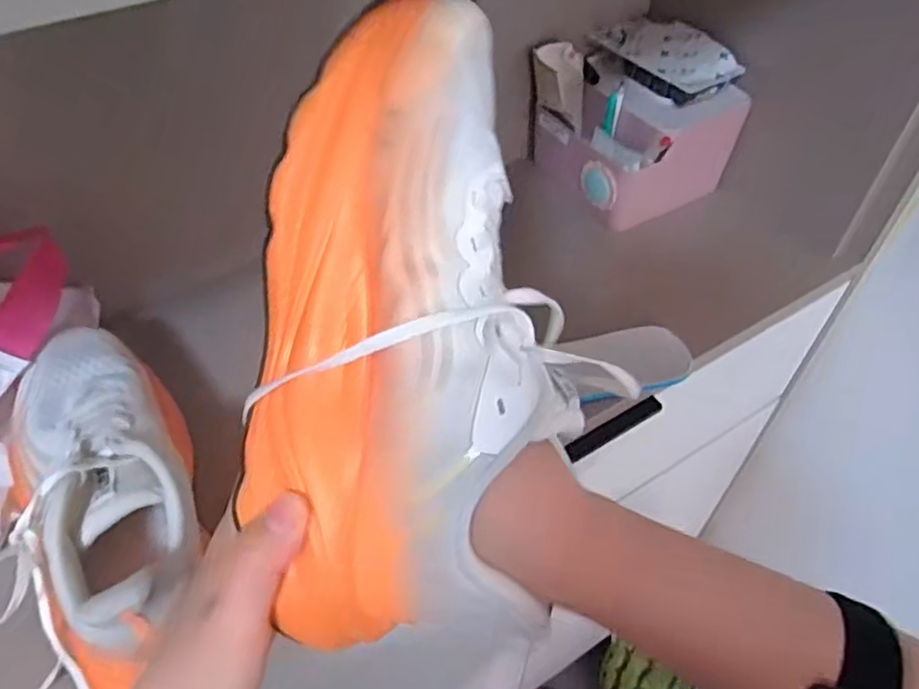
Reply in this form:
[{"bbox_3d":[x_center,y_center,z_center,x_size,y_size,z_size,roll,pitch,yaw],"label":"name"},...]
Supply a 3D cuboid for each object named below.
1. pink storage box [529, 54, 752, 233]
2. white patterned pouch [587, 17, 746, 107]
[{"bbox_3d":[0.177,-0.206,0.670,0.167,0.102,0.142,-19,52,-16],"label":"pink storage box"},{"bbox_3d":[0.197,-0.279,0.653,0.072,0.040,0.138,-28,55,-22],"label":"white patterned pouch"}]

